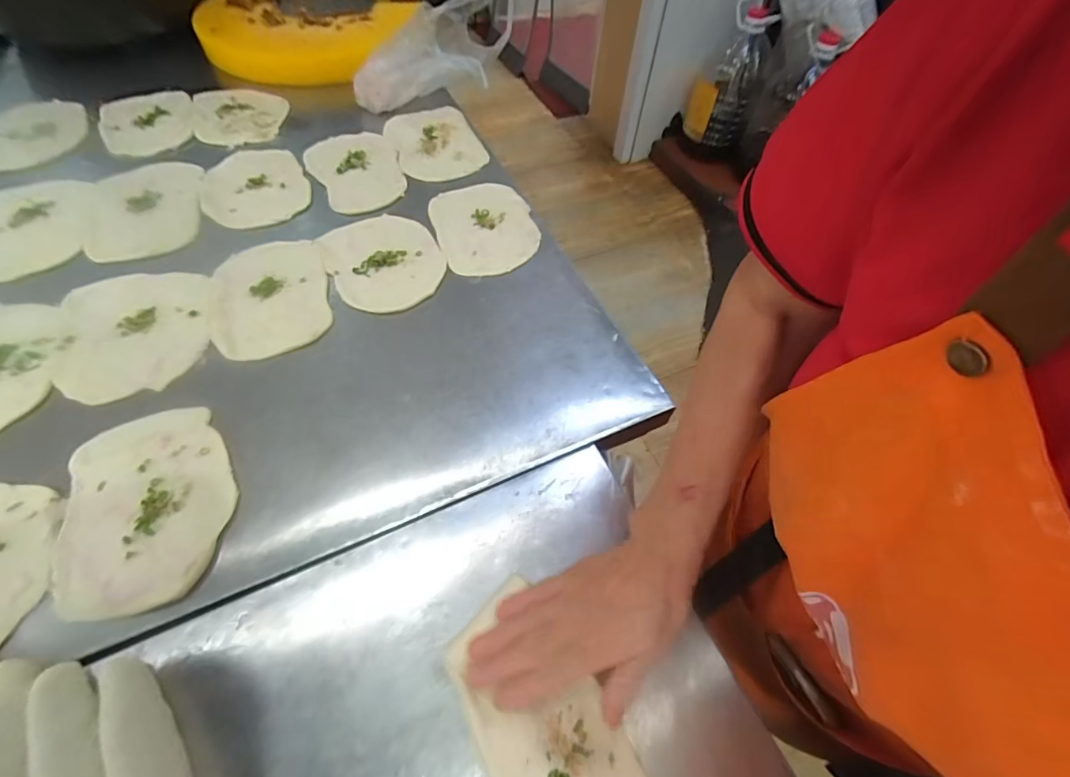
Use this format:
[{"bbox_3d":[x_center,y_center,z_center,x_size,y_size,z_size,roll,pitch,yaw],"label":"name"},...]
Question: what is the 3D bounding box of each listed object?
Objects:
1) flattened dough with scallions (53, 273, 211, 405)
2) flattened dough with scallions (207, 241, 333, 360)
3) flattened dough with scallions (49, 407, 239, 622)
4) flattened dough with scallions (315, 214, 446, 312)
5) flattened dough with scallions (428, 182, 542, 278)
[{"bbox_3d":[-0.430,-0.063,0.494,0.146,0.008,0.166,-15,61,-11],"label":"flattened dough with scallions"},{"bbox_3d":[-0.302,-0.106,0.524,0.121,0.009,0.159,-14,61,-10],"label":"flattened dough with scallions"},{"bbox_3d":[-0.331,0.097,0.393,0.129,0.012,0.176,-17,61,-12],"label":"flattened dough with scallions"},{"bbox_3d":[-0.183,-0.158,0.561,0.130,0.011,0.146,-23,63,-15],"label":"flattened dough with scallions"},{"bbox_3d":[-0.067,-0.217,0.608,0.127,0.014,0.173,-11,60,-9],"label":"flattened dough with scallions"}]

